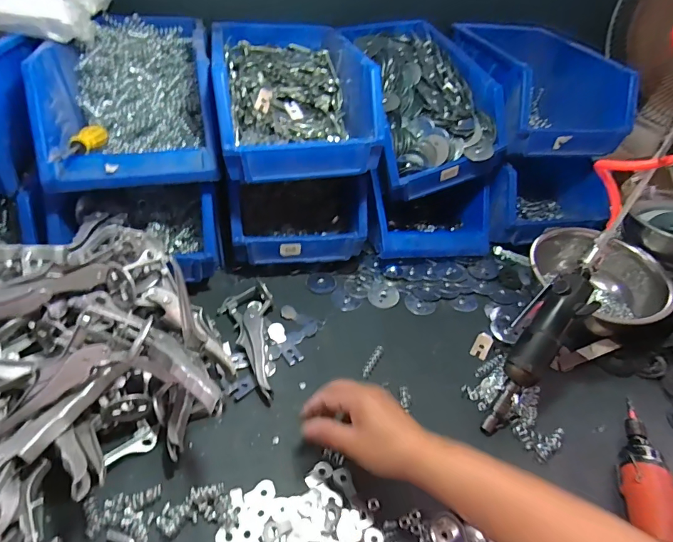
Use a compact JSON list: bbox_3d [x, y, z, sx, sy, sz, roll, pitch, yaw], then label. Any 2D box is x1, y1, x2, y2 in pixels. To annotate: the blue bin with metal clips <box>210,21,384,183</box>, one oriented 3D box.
[{"bbox_3d":[-0.070,-0.268,0.597,0.197,0.114,0.341,-4,41,-11],"label":"blue bin with metal clips"}]

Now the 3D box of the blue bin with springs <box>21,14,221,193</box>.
[{"bbox_3d":[-0.273,-0.246,0.555,0.194,0.127,0.307,-5,41,-13],"label":"blue bin with springs"}]

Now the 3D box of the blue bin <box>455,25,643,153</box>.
[{"bbox_3d":[0.341,-0.328,0.713,0.214,0.128,0.319,1,40,-5],"label":"blue bin"}]

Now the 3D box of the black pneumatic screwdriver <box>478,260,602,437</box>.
[{"bbox_3d":[0.228,0.089,0.461,0.057,0.033,0.214,31,90,27],"label":"black pneumatic screwdriver"}]

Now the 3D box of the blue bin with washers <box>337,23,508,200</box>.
[{"bbox_3d":[0.135,-0.288,0.689,0.201,0.172,0.318,-5,41,-12],"label":"blue bin with washers"}]

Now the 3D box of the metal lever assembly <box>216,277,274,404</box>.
[{"bbox_3d":[-0.114,0.084,0.513,0.071,0.031,0.179,-4,41,-11],"label":"metal lever assembly"}]

